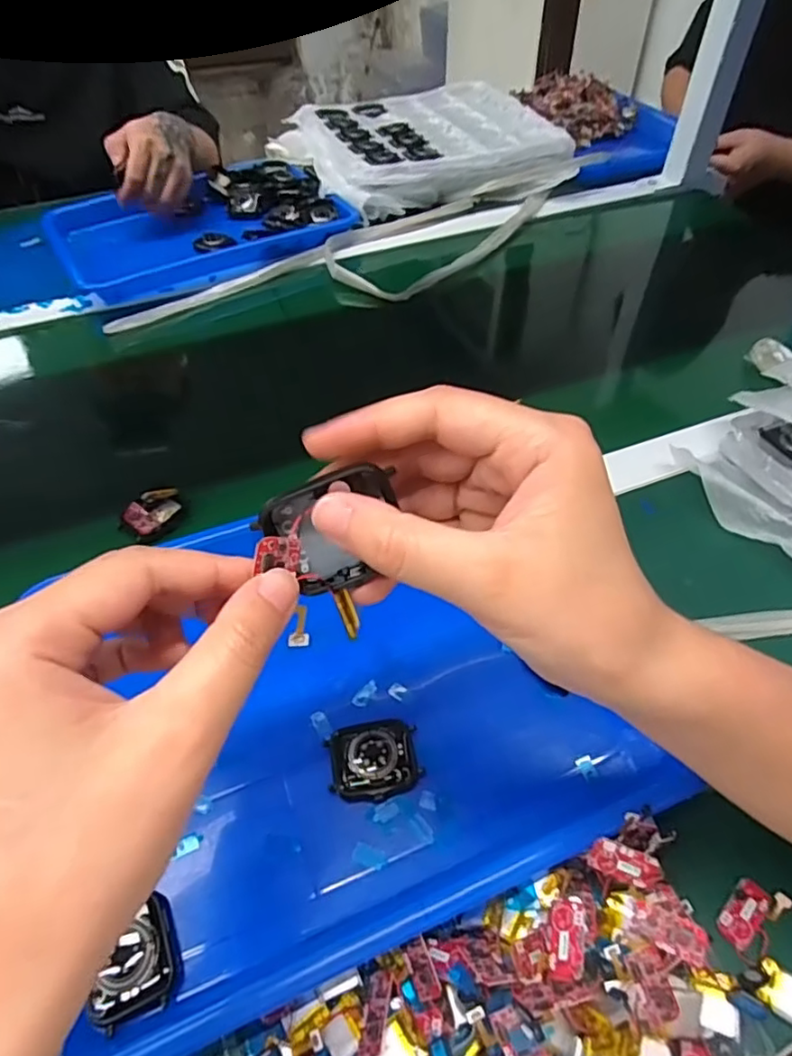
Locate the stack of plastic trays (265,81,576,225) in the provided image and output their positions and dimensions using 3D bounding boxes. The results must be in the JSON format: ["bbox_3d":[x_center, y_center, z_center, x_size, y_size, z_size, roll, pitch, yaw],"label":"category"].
[{"bbox_3d":[0.036,-0.506,0.805,0.324,0.051,0.314,-24,53,-18],"label":"stack of plastic trays"}]

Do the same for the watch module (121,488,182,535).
[{"bbox_3d":[-0.175,-0.012,0.441,0.043,0.014,0.034,-30,55,-23],"label":"watch module"}]

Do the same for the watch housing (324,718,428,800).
[{"bbox_3d":[-0.011,0.119,0.311,0.045,0.015,0.037,-6,49,-4],"label":"watch housing"}]

